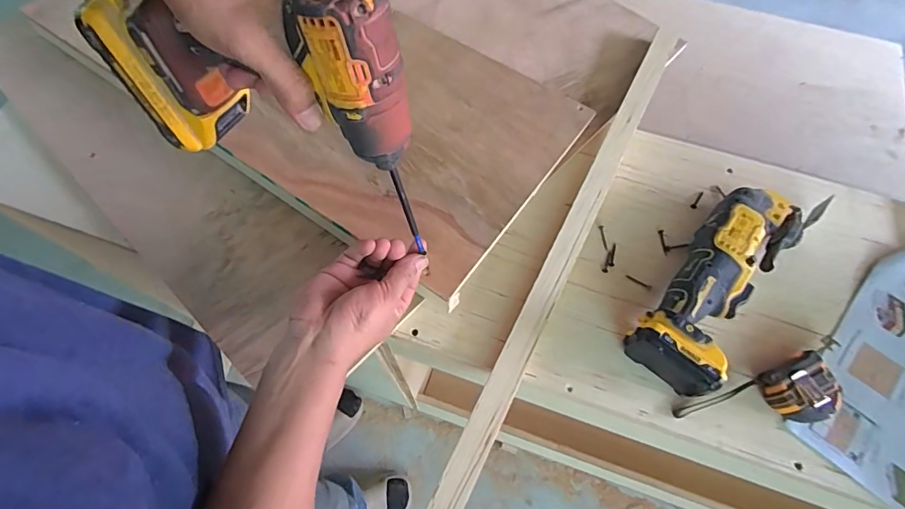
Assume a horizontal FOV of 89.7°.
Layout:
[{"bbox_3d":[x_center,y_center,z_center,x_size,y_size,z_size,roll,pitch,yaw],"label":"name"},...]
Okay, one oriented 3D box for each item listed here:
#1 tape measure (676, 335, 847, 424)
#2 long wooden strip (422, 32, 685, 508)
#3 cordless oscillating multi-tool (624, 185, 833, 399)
[{"bbox_3d":[0.330,0.147,0.460,0.193,0.033,0.060,-22,67,-9],"label":"tape measure"},{"bbox_3d":[0.137,-0.016,0.522,0.038,0.021,0.718,26,68,12],"label":"long wooden strip"},{"bbox_3d":[0.300,0.019,0.501,0.098,0.065,0.283,38,71,17],"label":"cordless oscillating multi-tool"}]

